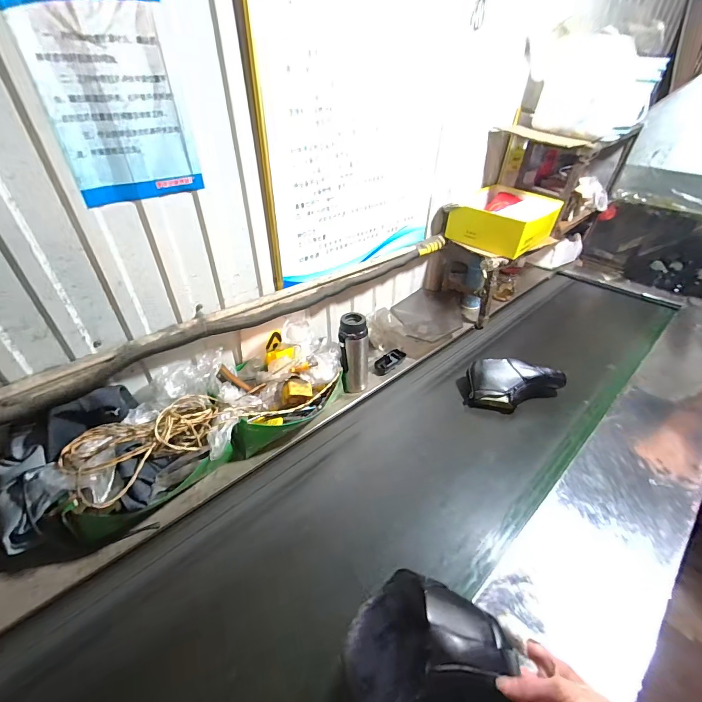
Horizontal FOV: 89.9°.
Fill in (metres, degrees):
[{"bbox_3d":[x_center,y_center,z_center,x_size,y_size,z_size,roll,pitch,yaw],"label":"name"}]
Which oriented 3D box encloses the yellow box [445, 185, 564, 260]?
[{"bbox_3d":[0.584,-0.518,1.381,0.386,0.138,0.334,-29,47,-32],"label":"yellow box"}]

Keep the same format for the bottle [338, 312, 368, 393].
[{"bbox_3d":[0.010,0.023,1.077,0.088,0.256,0.089,1,39,1],"label":"bottle"}]

